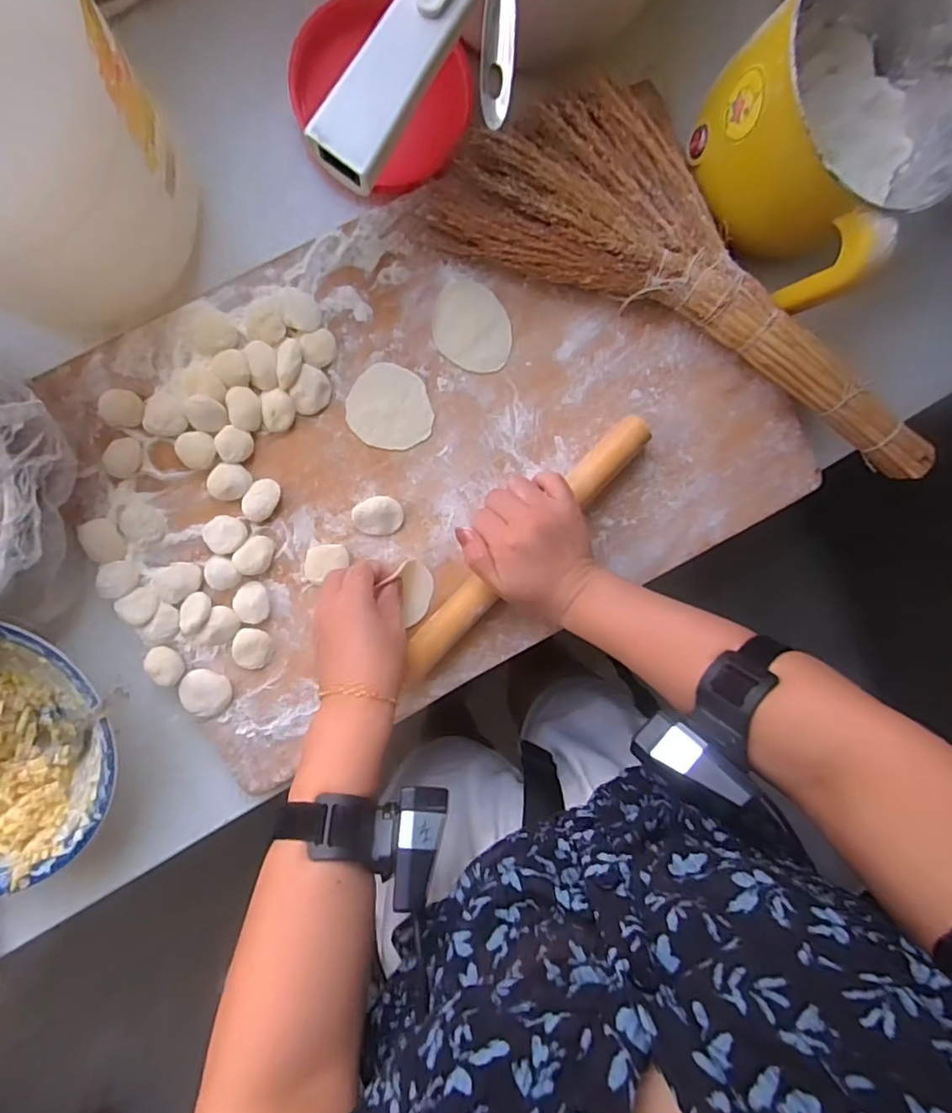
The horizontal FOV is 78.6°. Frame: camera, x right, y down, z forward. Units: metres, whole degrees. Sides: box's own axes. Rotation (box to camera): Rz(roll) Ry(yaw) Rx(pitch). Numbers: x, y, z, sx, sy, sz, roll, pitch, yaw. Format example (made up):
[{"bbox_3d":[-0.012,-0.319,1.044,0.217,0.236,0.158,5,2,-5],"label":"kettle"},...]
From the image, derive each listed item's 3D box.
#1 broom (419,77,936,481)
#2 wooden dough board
[{"bbox_3d":[0.186,-0.228,0.460,0.430,0.051,0.147,24,92,-9],"label":"broom"},{"bbox_3d":[-0.027,-0.086,0.468,0.537,0.016,0.356,-28,98,-4],"label":"wooden dough board"}]

